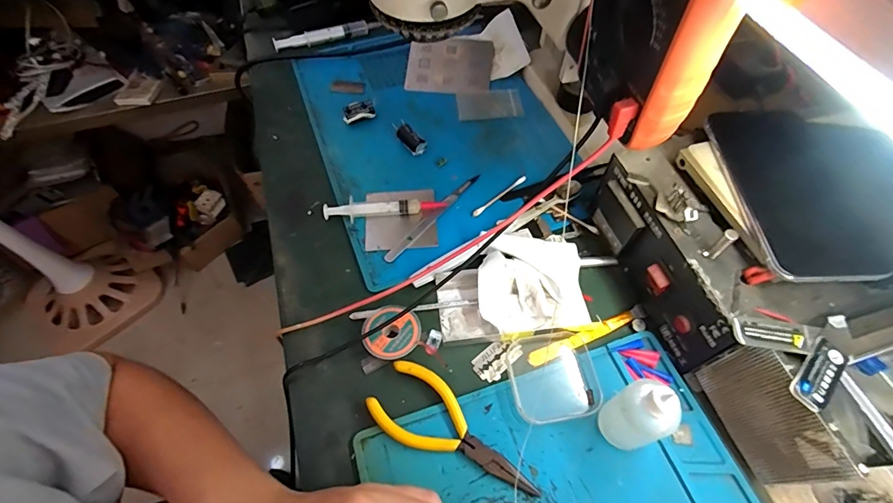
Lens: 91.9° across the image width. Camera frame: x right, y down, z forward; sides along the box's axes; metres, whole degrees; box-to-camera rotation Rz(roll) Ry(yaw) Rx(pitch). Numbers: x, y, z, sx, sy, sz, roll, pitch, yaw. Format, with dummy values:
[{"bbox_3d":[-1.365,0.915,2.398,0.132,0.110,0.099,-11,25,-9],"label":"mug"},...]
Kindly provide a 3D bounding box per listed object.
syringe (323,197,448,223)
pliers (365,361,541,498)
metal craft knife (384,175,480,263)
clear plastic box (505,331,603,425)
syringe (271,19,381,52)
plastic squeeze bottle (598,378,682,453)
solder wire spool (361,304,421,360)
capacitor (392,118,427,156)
[{"bbox_3d":[-0.059,-0.041,0.412,0.113,0.015,0.018,-7,59,-3],"label":"syringe"},{"bbox_3d":[0.005,0.131,0.307,0.127,0.011,0.052,33,65,19],"label":"pliers"},{"bbox_3d":[-0.012,-0.035,0.416,0.010,0.004,0.129,35,66,20],"label":"metal craft knife"},{"bbox_3d":[0.081,0.095,0.331,0.067,0.015,0.064,-9,60,-4],"label":"clear plastic box"},{"bbox_3d":[-0.156,-0.283,0.565,0.138,0.014,0.019,-18,61,-9],"label":"syringe"},{"bbox_3d":[0.122,0.107,0.279,0.029,0.081,0.034,-25,61,-14],"label":"plastic squeeze bottle"},{"bbox_3d":[-0.044,0.065,0.348,0.045,0.013,0.044,-1,59,1],"label":"solder wire spool"},{"bbox_3d":[-0.040,-0.121,0.461,0.019,0.018,0.042,-33,64,-17],"label":"capacitor"}]

